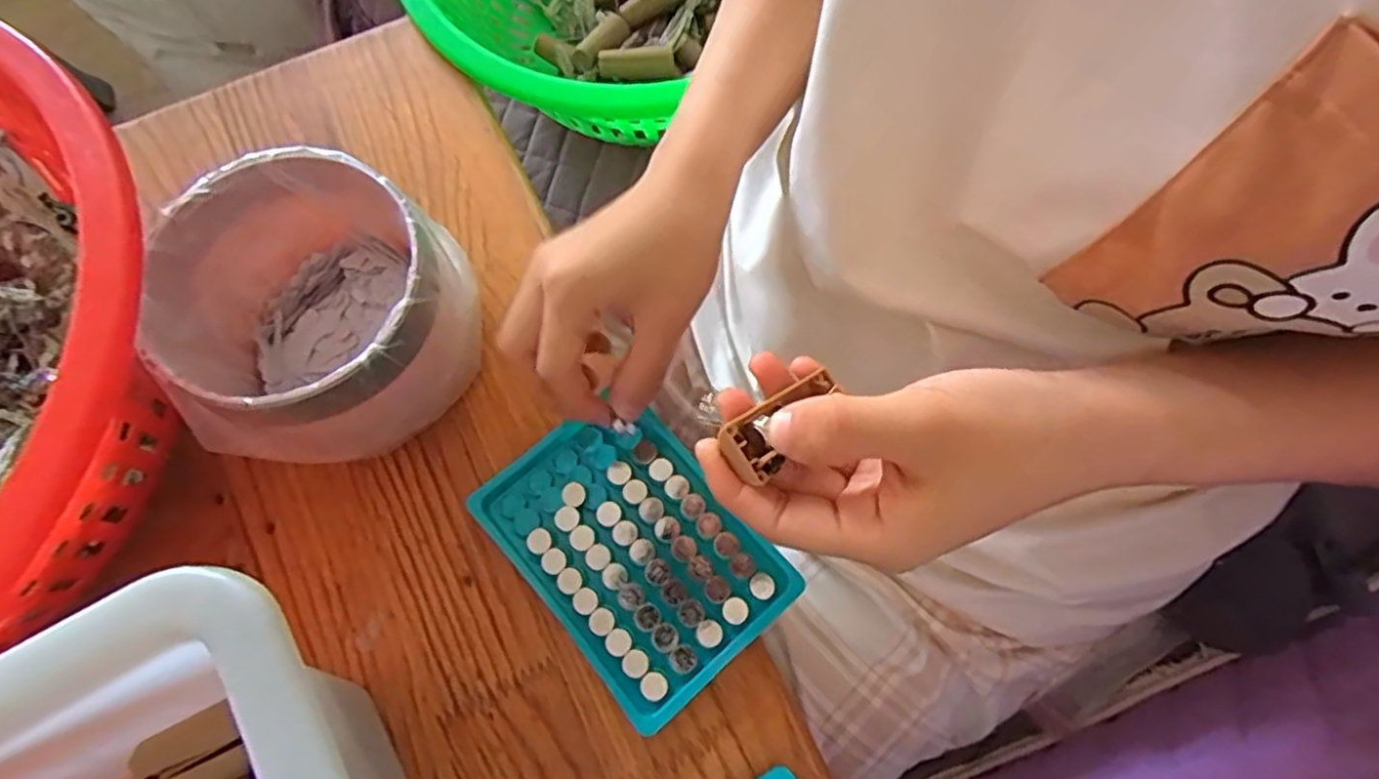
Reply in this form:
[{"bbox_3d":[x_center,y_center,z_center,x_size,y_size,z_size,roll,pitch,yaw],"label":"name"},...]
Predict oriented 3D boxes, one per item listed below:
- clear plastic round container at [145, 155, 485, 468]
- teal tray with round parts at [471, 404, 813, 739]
[{"bbox_3d":[-0.162,-0.032,0.321,0.114,0.084,0.113,0,70,1],"label":"clear plastic round container"},{"bbox_3d":[-0.026,0.071,0.323,0.094,0.008,0.130,-40,74,-12],"label":"teal tray with round parts"}]

